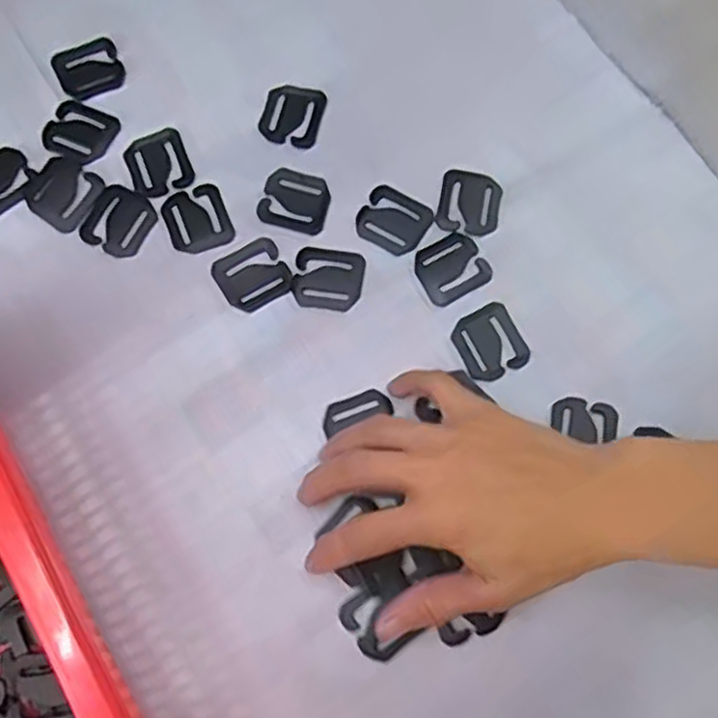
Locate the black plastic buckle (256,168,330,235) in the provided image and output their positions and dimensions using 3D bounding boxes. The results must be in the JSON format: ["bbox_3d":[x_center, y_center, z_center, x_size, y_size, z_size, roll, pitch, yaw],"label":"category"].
[{"bbox_3d":[-0.037,-0.092,0.421,0.038,0.004,0.037,13,76,2],"label":"black plastic buckle"}]

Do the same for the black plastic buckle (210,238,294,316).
[{"bbox_3d":[-0.059,-0.047,0.408,0.038,0.004,0.036,-30,79,-9],"label":"black plastic buckle"}]

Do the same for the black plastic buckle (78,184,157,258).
[{"bbox_3d":[-0.136,-0.079,0.413,0.037,0.004,0.038,26,76,5],"label":"black plastic buckle"}]

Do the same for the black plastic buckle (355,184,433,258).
[{"bbox_3d":[0.020,-0.080,0.419,0.038,0.004,0.037,31,77,6],"label":"black plastic buckle"}]

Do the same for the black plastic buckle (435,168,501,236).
[{"bbox_3d":[0.065,-0.092,0.422,0.036,0.004,0.039,12,76,1],"label":"black plastic buckle"}]

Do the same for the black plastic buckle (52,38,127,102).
[{"bbox_3d":[-0.163,-0.176,0.439,0.038,0.004,0.037,-27,78,-8],"label":"black plastic buckle"}]

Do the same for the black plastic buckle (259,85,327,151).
[{"bbox_3d":[-0.039,-0.146,0.435,0.035,0.004,0.041,15,76,2],"label":"black plastic buckle"}]

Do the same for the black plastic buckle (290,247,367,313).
[{"bbox_3d":[-0.017,-0.045,0.410,0.039,0.004,0.036,10,76,1],"label":"black plastic buckle"}]

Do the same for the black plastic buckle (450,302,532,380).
[{"bbox_3d":[0.072,-0.009,0.403,0.037,0.004,0.039,-31,79,-9],"label":"black plastic buckle"}]

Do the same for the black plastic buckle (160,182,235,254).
[{"bbox_3d":[-0.092,-0.080,0.416,0.035,0.004,0.040,-21,77,-7],"label":"black plastic buckle"}]

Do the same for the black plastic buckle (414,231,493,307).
[{"bbox_3d":[0.052,-0.052,0.414,0.039,0.004,0.035,-30,79,-9],"label":"black plastic buckle"}]

